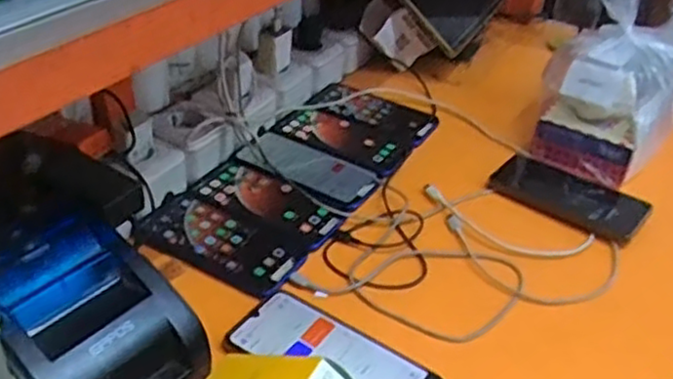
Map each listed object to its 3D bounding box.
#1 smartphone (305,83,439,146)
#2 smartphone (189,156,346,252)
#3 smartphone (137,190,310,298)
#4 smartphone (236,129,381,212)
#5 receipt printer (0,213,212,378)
[{"bbox_3d":[0.048,-0.098,0.874,0.151,0.011,0.079,25,41,25],"label":"smartphone"},{"bbox_3d":[-0.071,0.009,0.718,0.159,0.012,0.070,25,41,25],"label":"smartphone"},{"bbox_3d":[-0.107,0.047,0.667,0.154,0.010,0.076,24,40,24],"label":"smartphone"},{"bbox_3d":[-0.031,-0.026,0.763,0.153,0.016,0.079,26,41,26],"label":"smartphone"},{"bbox_3d":[-0.177,0.104,0.500,0.136,0.099,0.128,27,42,27],"label":"receipt printer"}]

